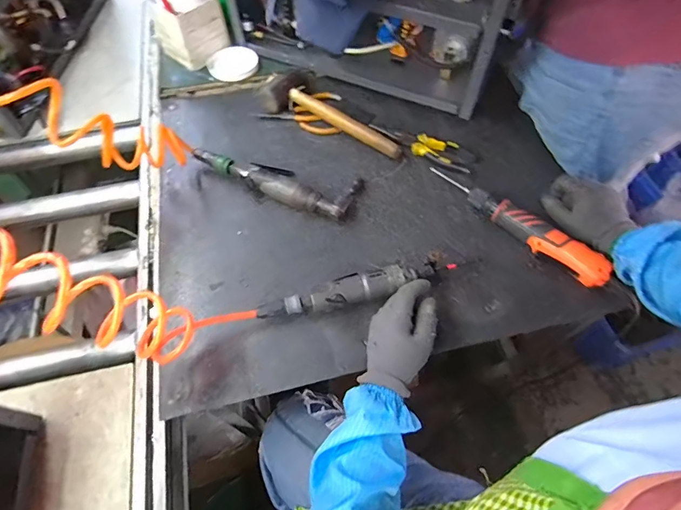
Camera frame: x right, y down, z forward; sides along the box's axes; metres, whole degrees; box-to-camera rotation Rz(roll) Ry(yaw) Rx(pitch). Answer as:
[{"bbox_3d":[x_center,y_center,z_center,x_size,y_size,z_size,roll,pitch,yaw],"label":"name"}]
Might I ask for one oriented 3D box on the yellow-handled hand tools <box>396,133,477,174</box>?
[{"bbox_3d":[0.166,-0.190,0.712,0.145,0.018,0.050,27,64,16],"label":"yellow-handled hand tools"}]

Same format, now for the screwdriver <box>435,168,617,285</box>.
[{"bbox_3d":[0.267,-0.054,0.624,0.042,0.042,0.307,-41,67,-20],"label":"screwdriver"}]

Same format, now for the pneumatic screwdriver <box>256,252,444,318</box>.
[{"bbox_3d":[0.026,0.048,0.573,0.280,0.045,0.045,-17,61,-9],"label":"pneumatic screwdriver"}]

